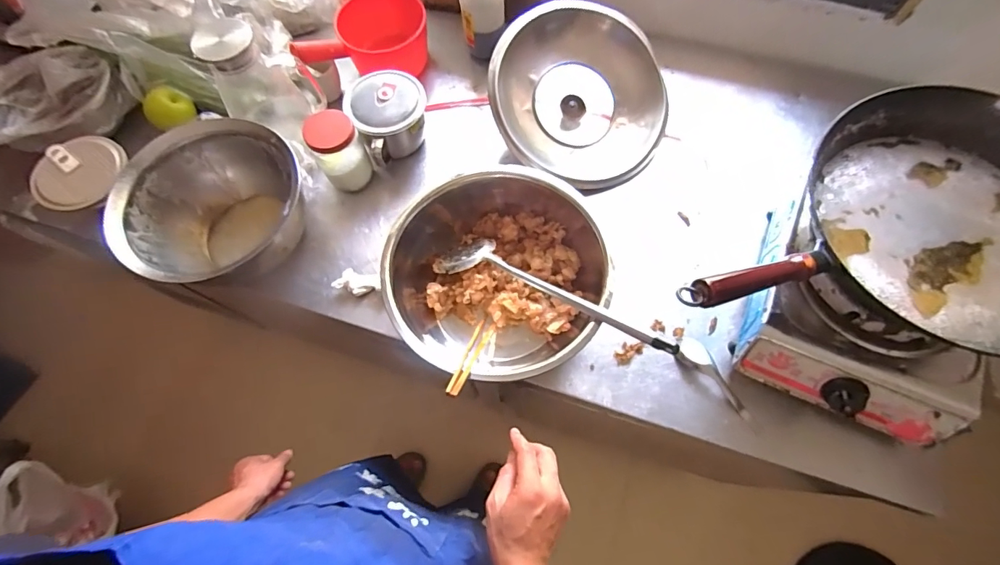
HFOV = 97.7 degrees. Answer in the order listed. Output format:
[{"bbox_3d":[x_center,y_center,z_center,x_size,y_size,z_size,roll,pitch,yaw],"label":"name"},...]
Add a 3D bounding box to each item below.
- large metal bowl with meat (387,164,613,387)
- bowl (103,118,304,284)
[{"bbox_3d":[-0.014,-0.013,0.691,0.333,0.130,0.329,0,68,1],"label":"large metal bowl with meat"},{"bbox_3d":[-0.453,-0.117,0.730,0.263,0.162,0.258,0,68,1],"label":"bowl"}]

